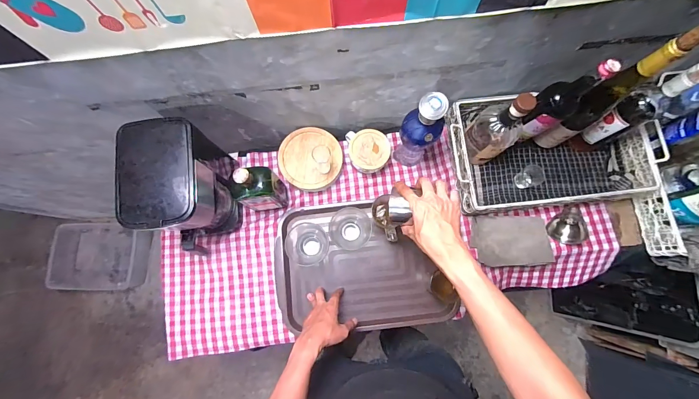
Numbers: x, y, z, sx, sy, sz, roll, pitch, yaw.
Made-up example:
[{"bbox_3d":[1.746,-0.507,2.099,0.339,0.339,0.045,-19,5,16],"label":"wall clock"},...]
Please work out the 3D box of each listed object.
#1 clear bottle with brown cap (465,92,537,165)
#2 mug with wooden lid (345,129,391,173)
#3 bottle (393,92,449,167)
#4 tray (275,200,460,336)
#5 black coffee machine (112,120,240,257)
[{"bbox_3d":[0.309,-0.146,0.645,0.090,0.224,0.092,-40,81,-7],"label":"clear bottle with brown cap"},{"bbox_3d":[0.046,-0.116,0.752,0.099,0.063,0.098,-7,79,-2],"label":"mug with wooden lid"},{"bbox_3d":[0.150,-0.139,0.663,0.073,0.268,0.072,34,81,6],"label":"bottle"},{"bbox_3d":[0.023,0.155,0.739,0.388,0.028,0.299,-7,79,-1],"label":"tray"},{"bbox_3d":[-0.344,-0.012,0.656,0.146,0.245,0.230,-8,79,-2],"label":"black coffee machine"}]

